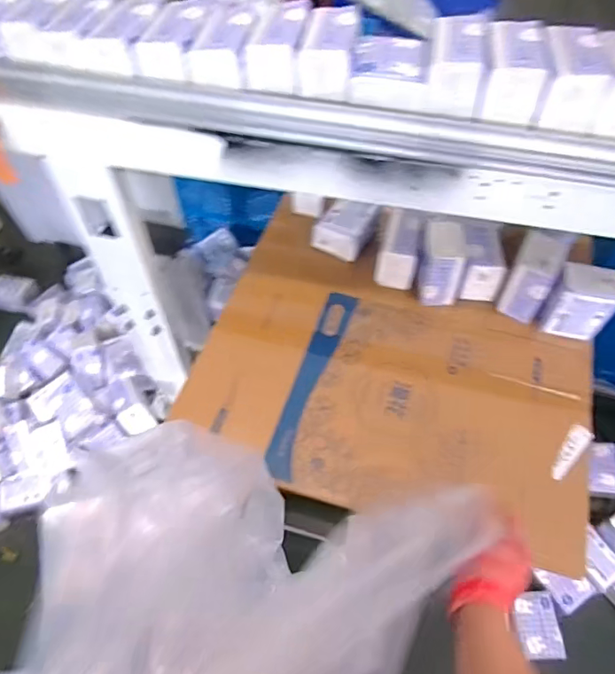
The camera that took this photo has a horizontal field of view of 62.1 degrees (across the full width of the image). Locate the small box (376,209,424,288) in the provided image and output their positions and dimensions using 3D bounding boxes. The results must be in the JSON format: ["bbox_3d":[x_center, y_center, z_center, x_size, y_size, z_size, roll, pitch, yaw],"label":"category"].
[{"bbox_3d":[0.171,-0.165,0.937,0.072,0.094,0.118,11,57,9],"label":"small box"}]

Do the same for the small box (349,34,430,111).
[{"bbox_3d":[0.101,-0.328,0.623,0.090,0.034,0.114,6,56,6],"label":"small box"}]

